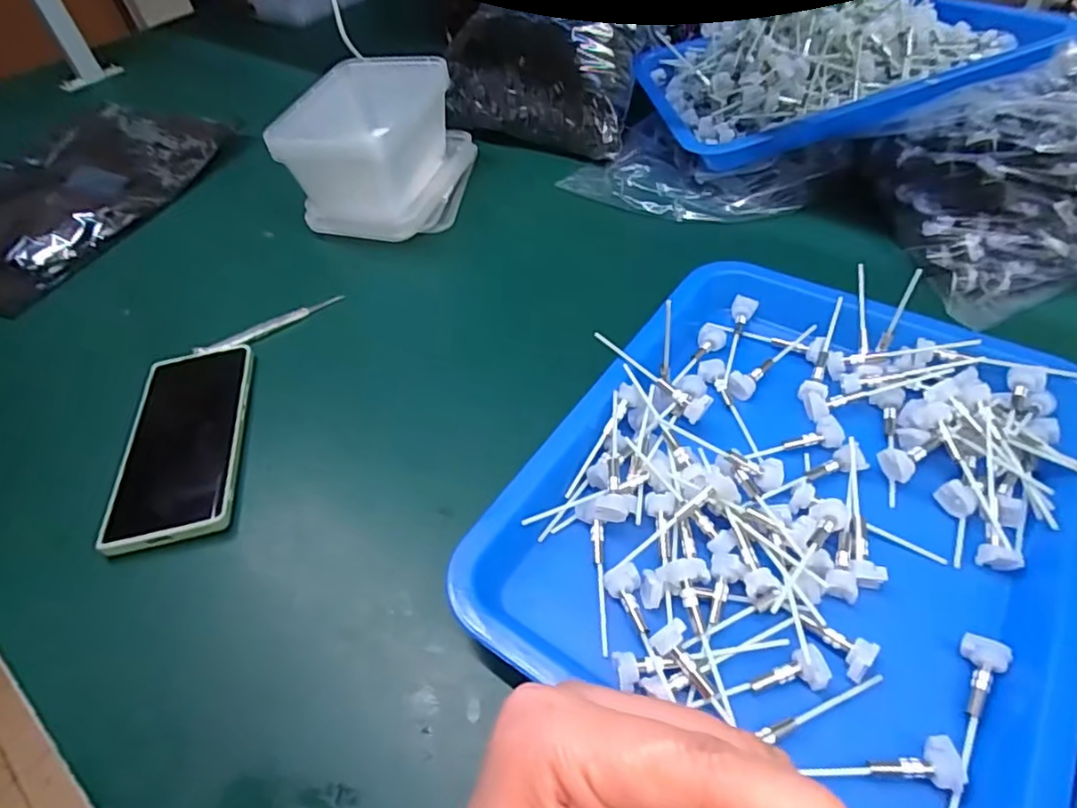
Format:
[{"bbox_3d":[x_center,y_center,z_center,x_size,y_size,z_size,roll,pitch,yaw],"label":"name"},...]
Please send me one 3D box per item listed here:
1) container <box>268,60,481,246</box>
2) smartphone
[{"bbox_3d":[-0.143,-0.240,0.573,0.127,0.105,0.168,5,50,10],"label":"container"},{"bbox_3d":[-0.234,0.022,0.401,0.070,0.015,0.160,-11,49,-4],"label":"smartphone"}]

